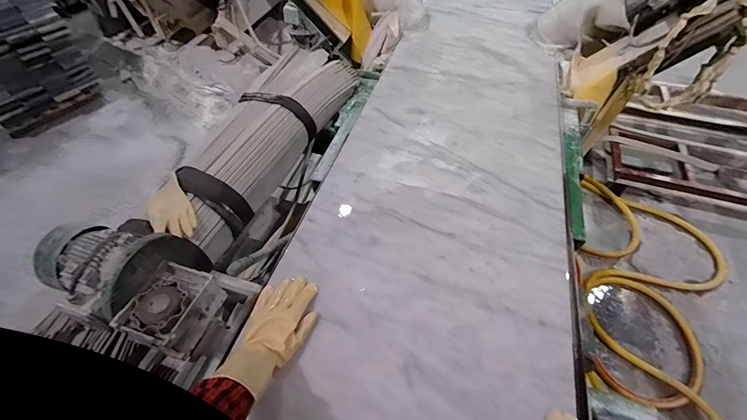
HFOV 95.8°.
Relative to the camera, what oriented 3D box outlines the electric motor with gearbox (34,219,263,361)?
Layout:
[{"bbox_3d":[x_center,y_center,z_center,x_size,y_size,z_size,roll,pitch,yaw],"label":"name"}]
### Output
[{"bbox_3d":[-0.456,0.148,0.689,0.345,0.177,0.216,21,55,16],"label":"electric motor with gearbox"}]

